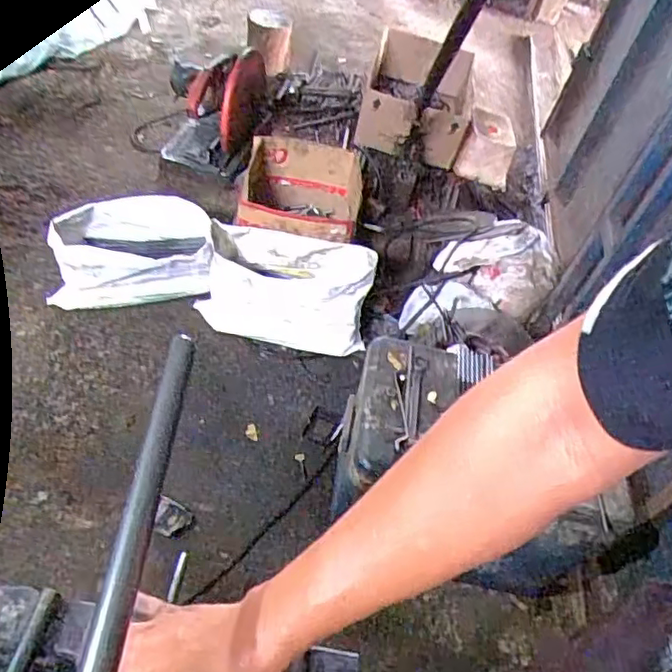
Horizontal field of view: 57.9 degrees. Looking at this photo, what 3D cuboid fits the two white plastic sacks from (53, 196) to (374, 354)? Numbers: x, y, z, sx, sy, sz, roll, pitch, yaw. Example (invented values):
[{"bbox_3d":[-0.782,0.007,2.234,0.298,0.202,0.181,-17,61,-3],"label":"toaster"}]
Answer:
[{"bbox_3d":[-0.328,-0.171,1.640,0.845,0.282,0.228,12,45,5],"label":"two white plastic sacks"}]

